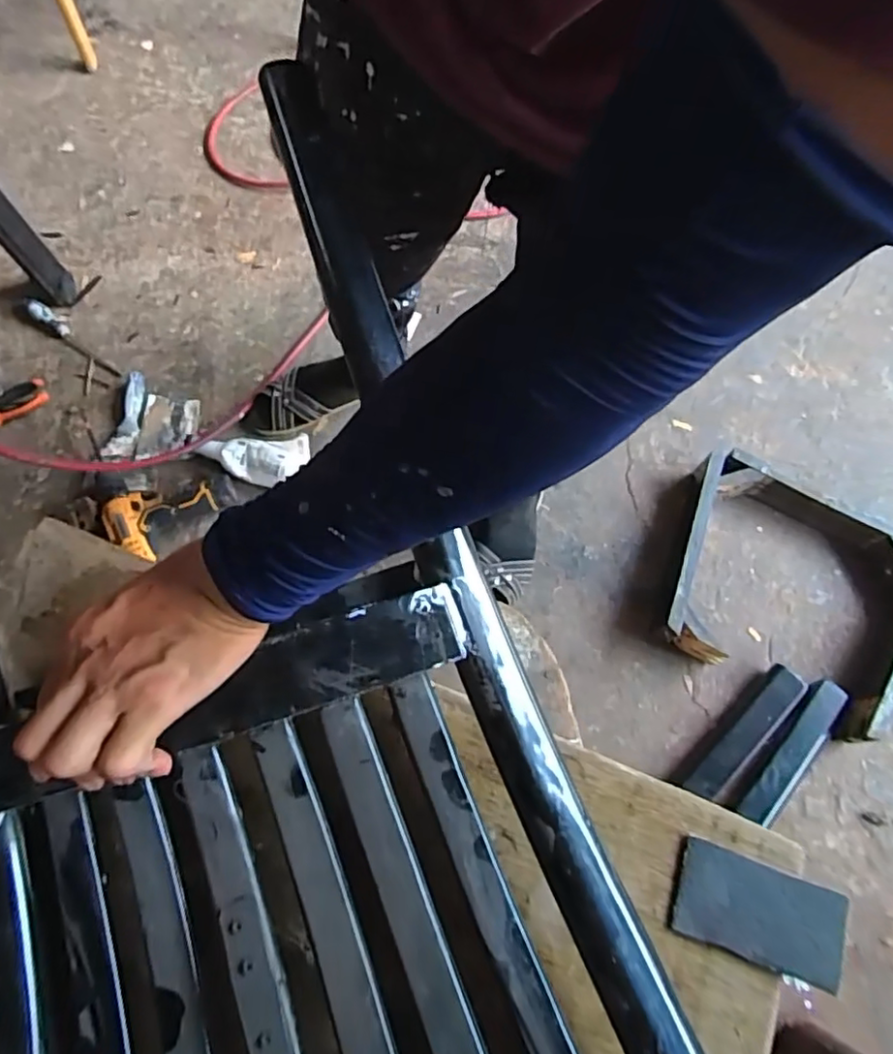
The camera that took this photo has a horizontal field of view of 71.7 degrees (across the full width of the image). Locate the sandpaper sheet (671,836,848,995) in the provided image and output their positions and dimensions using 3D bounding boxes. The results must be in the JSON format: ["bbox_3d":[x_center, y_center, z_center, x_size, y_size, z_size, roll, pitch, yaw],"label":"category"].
[{"bbox_3d":[0.197,0.242,0.389,0.099,0.007,0.055,17,66,11],"label":"sandpaper sheet"}]

